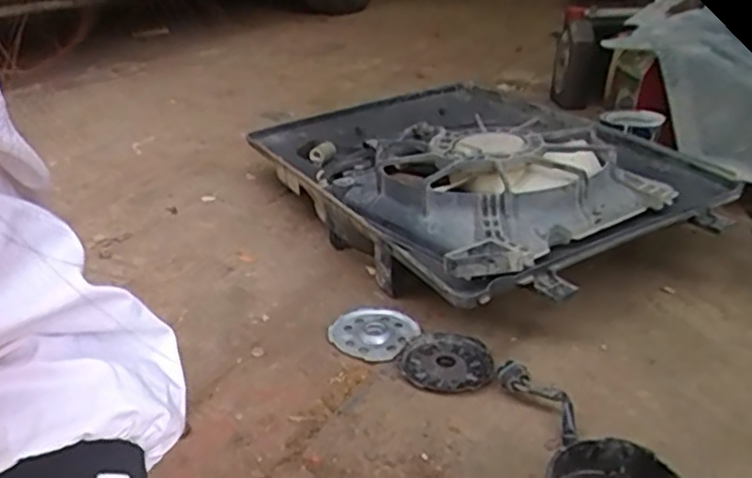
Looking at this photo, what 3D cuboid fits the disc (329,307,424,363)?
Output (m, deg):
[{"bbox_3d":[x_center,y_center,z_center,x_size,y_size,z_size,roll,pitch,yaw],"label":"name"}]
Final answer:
[{"bbox_3d":[-0.003,0.112,0.826,0.101,0.010,0.097,0,27,0],"label":"disc"}]

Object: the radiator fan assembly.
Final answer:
[{"bbox_3d":[0.143,-0.125,1.101,0.553,0.134,0.728,-14,29,-27],"label":"radiator fan assembly"}]

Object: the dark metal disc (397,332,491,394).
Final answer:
[{"bbox_3d":[0.078,0.138,0.756,0.101,0.013,0.097,0,27,0],"label":"dark metal disc"}]

